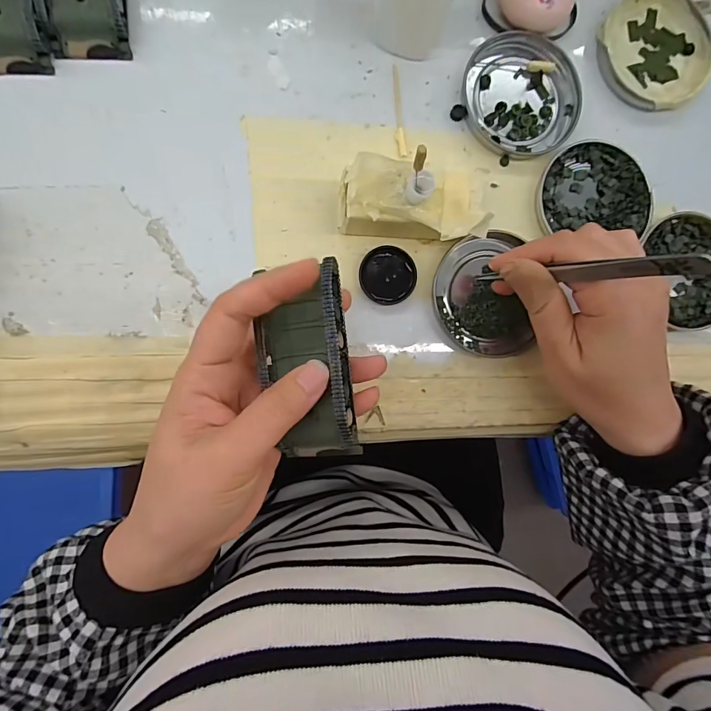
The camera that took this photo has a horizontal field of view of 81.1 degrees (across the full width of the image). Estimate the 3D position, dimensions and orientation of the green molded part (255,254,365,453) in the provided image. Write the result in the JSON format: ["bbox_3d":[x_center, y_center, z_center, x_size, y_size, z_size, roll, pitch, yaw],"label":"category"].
[{"bbox_3d":[-0.022,0.005,0.207,0.041,0.023,0.096,-8,93,29],"label":"green molded part"}]

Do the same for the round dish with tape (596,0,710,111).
[{"bbox_3d":[0.207,-0.210,0.286,0.078,0.011,0.078,0,89,-7],"label":"round dish with tape"}]

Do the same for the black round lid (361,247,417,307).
[{"bbox_3d":[0.020,-0.050,0.263,0.035,0.007,0.035,0,89,-7],"label":"black round lid"}]

